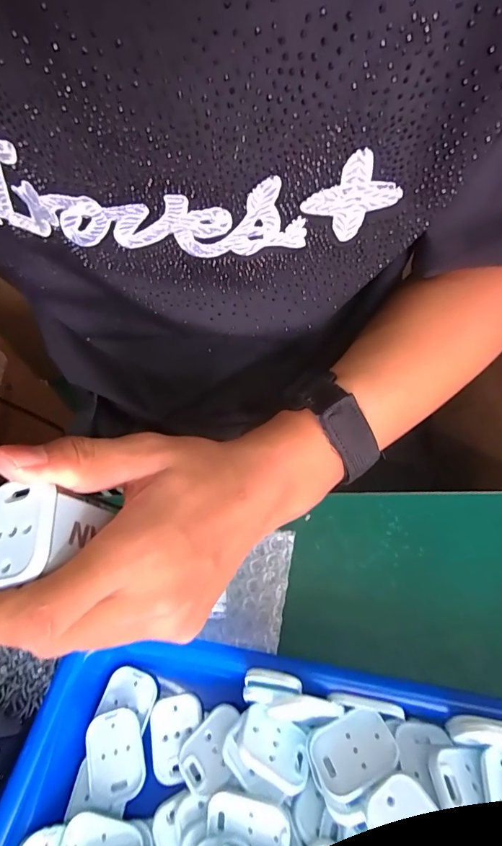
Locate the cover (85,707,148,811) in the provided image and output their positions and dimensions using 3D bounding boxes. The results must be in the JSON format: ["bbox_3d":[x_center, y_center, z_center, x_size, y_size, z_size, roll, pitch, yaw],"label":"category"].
[{"bbox_3d":[-0.074,0.181,0.234,0.030,0.005,0.041,-21,61,-8],"label":"cover"}]

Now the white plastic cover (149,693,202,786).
[{"bbox_3d":[-0.041,0.174,0.238,0.028,0.005,0.038,-9,60,-2],"label":"white plastic cover"}]

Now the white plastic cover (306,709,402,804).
[{"bbox_3d":[0.051,0.162,0.211,0.041,0.006,0.031,-21,35,-3],"label":"white plastic cover"}]

